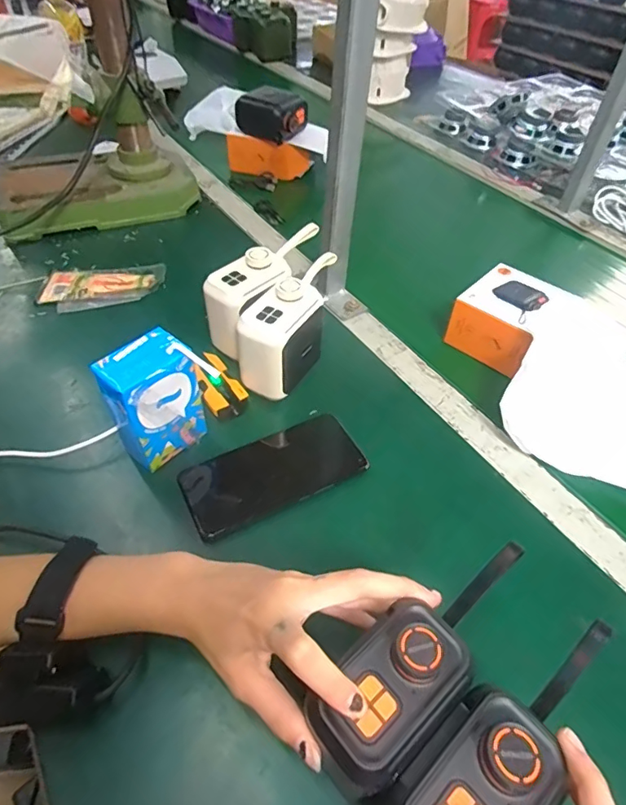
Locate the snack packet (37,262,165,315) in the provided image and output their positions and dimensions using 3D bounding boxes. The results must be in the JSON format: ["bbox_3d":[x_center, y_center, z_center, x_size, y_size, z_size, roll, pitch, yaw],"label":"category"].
[{"bbox_3d":[-0.261,-0.146,0.603,0.145,0.013,0.083,-9,49,-9],"label":"snack packet"}]

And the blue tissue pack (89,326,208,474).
[{"bbox_3d":[-0.135,0.002,0.407,0.043,0.104,0.077,33,56,25],"label":"blue tissue pack"}]

